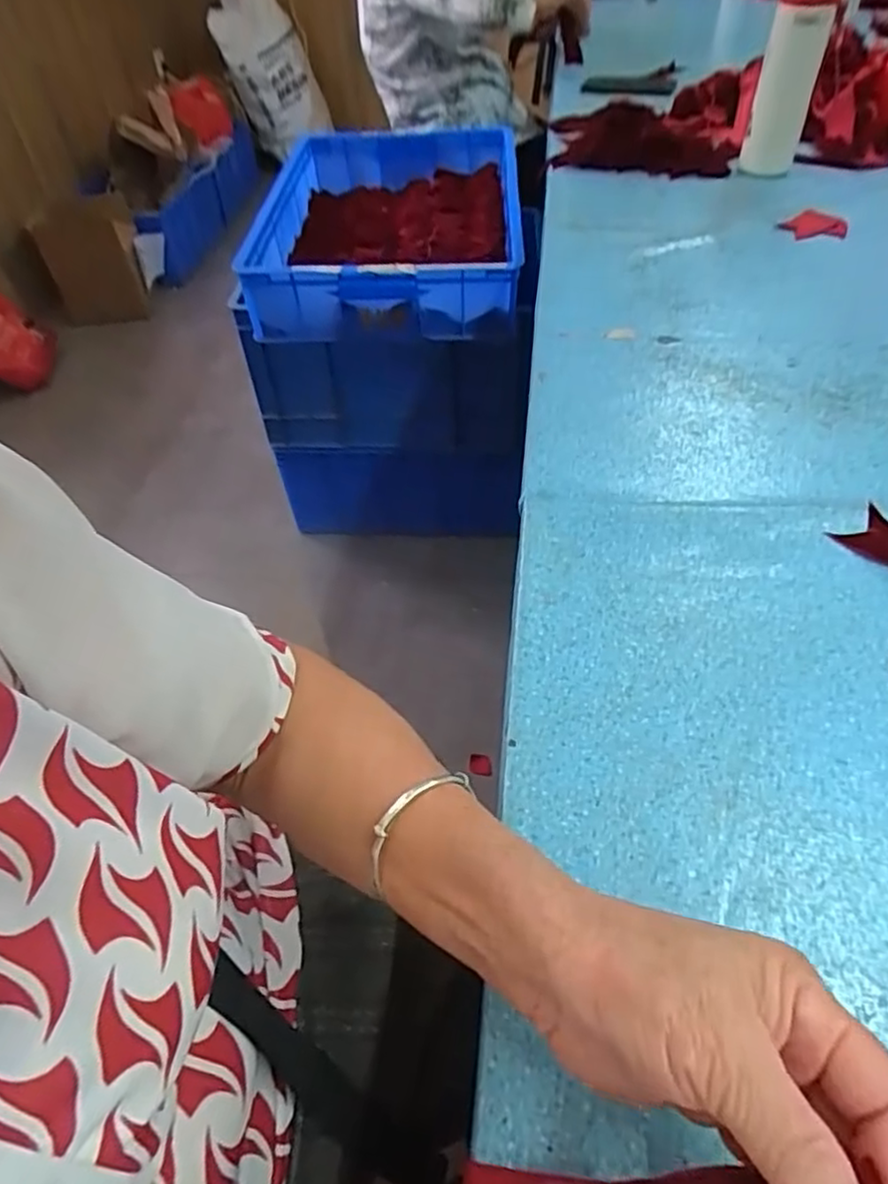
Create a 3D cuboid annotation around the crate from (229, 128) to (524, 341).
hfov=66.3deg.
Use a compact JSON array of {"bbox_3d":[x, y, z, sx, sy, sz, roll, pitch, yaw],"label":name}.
[{"bbox_3d":[-0.081,-0.637,1.176,0.417,0.123,0.607,2,48,6],"label":"crate"}]

